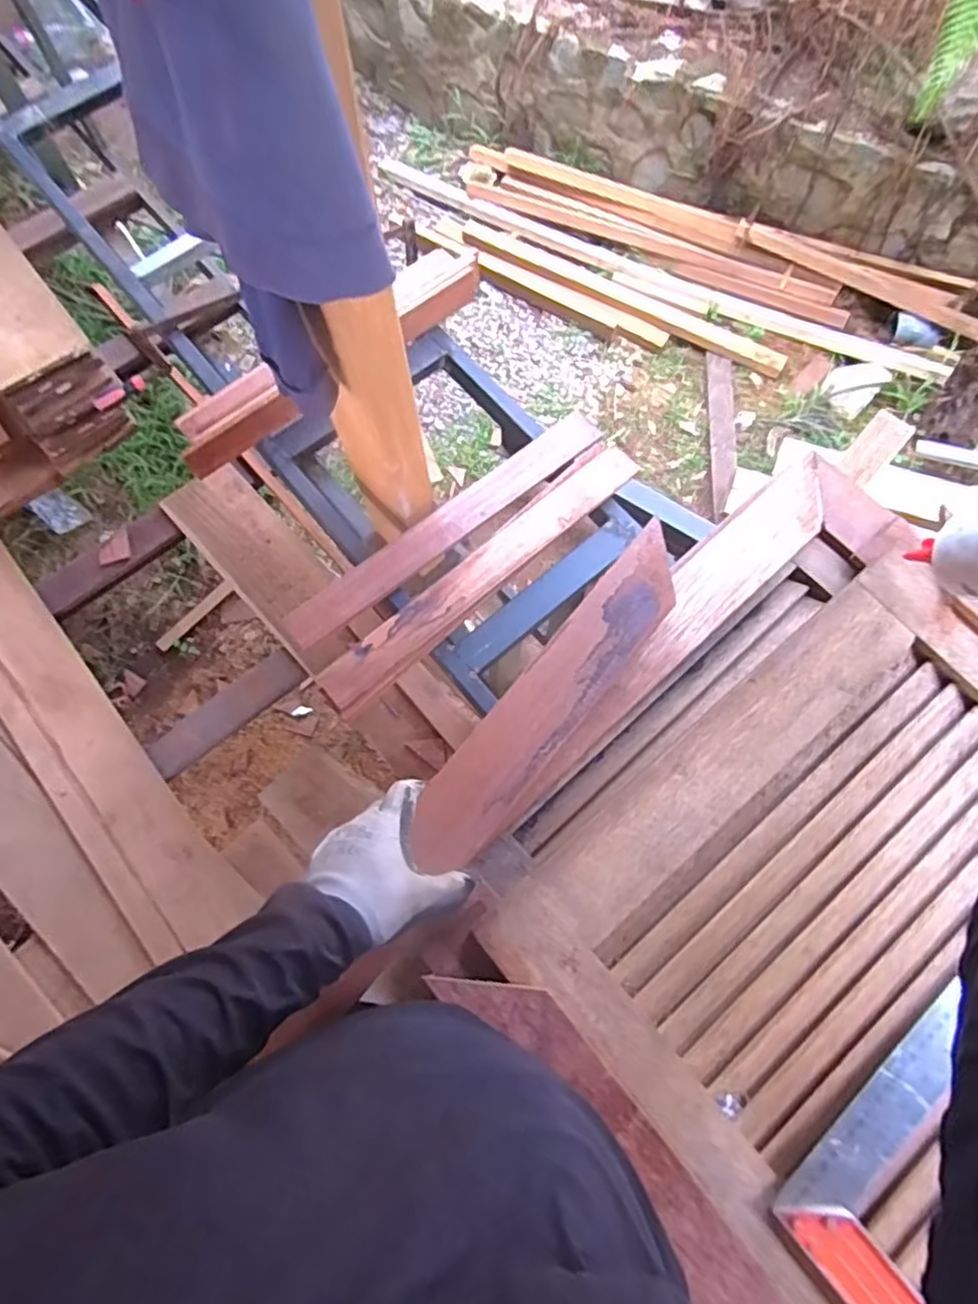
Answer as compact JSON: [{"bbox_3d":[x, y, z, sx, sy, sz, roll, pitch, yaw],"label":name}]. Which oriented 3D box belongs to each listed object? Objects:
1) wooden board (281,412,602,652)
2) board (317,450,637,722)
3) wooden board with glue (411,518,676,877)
[{"bbox_3d":[-0.062,-0.210,1.075,0.618,0.028,0.074,-38,77,-11],"label":"wooden board"},{"bbox_3d":[-0.006,-0.129,1.029,0.610,0.021,0.074,-41,77,-11],"label":"board"},{"bbox_3d":[0.056,0.035,0.557,0.068,0.014,0.339,37,77,10],"label":"wooden board with glue"}]

